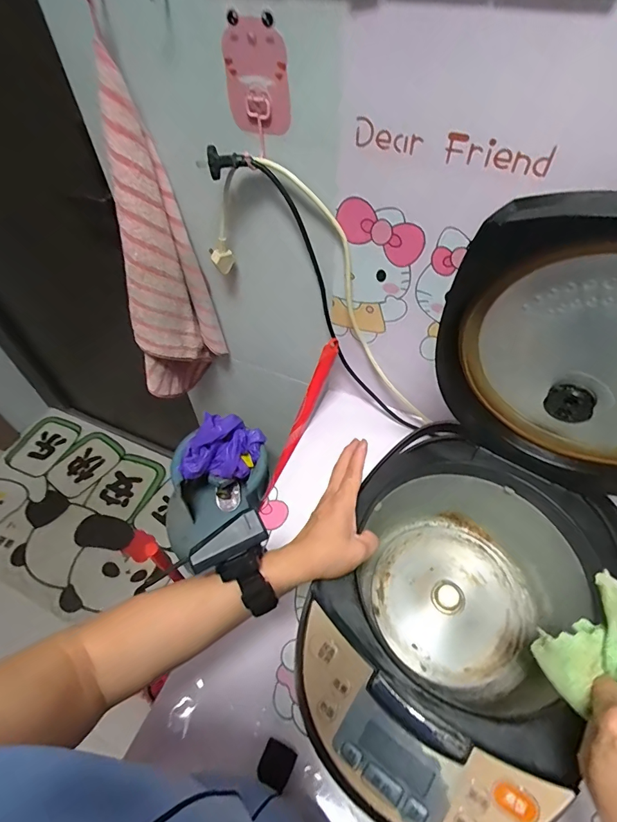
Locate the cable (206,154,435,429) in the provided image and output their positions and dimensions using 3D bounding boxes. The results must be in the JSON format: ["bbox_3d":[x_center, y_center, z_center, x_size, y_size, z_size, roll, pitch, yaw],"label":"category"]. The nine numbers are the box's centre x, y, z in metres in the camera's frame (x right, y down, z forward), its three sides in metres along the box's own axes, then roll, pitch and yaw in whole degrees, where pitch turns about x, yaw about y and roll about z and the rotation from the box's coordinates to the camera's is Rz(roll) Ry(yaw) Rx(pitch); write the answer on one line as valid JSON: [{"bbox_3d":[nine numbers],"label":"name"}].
[{"bbox_3d":[0.043,-0.133,0.616,0.180,0.465,0.038,-17,38,45],"label":"cable"}]

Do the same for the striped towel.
[{"bbox_3d":[-0.226,-0.199,0.615,0.133,0.459,0.087,-26,56,-17],"label":"striped towel"}]

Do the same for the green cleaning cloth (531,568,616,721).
[{"bbox_3d":[0.239,0.184,0.342,0.116,0.033,0.053,-33,59,-18],"label":"green cleaning cloth"}]

